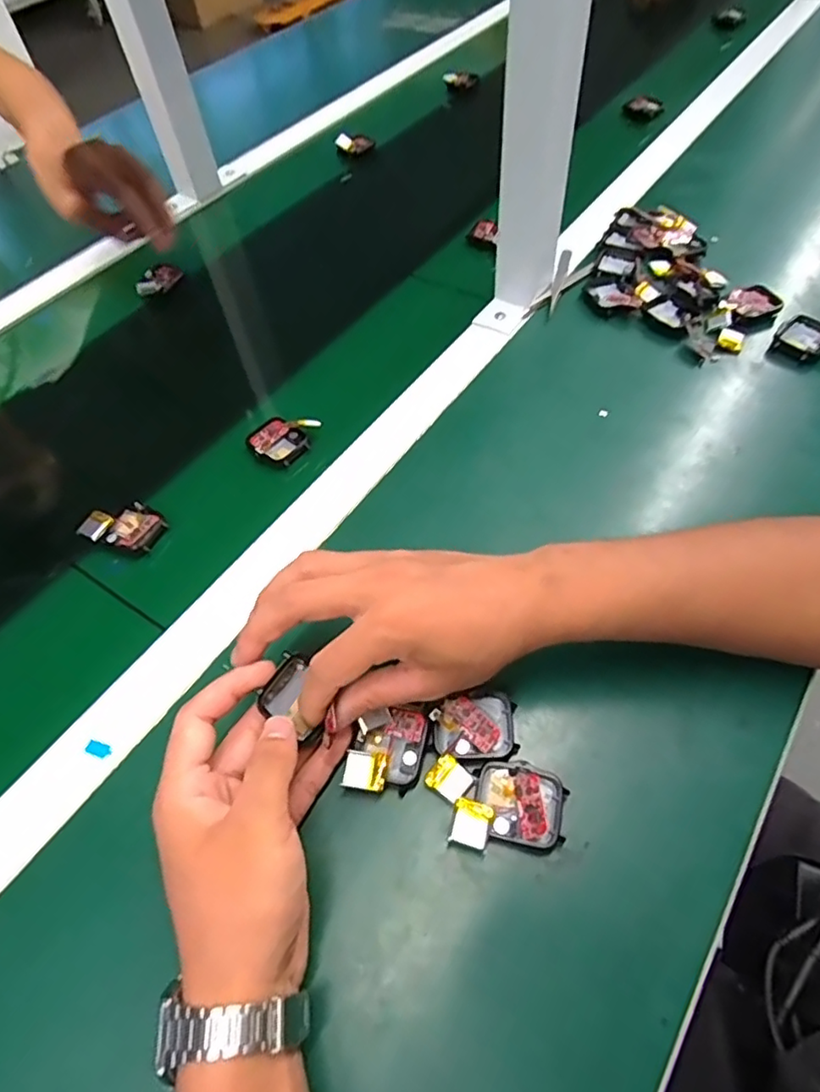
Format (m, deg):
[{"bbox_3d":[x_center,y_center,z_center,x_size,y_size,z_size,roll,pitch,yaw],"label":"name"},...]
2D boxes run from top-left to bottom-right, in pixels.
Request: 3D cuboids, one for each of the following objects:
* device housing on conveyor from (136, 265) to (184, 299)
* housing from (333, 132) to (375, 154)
[{"bbox_3d":[-0.263,-0.275,0.613,0.034,0.012,0.046,25,61,20],"label":"device housing on conveyor"},{"bbox_3d":[-0.072,-0.516,0.757,0.054,0.020,0.016,-14,52,-25],"label":"housing"}]

